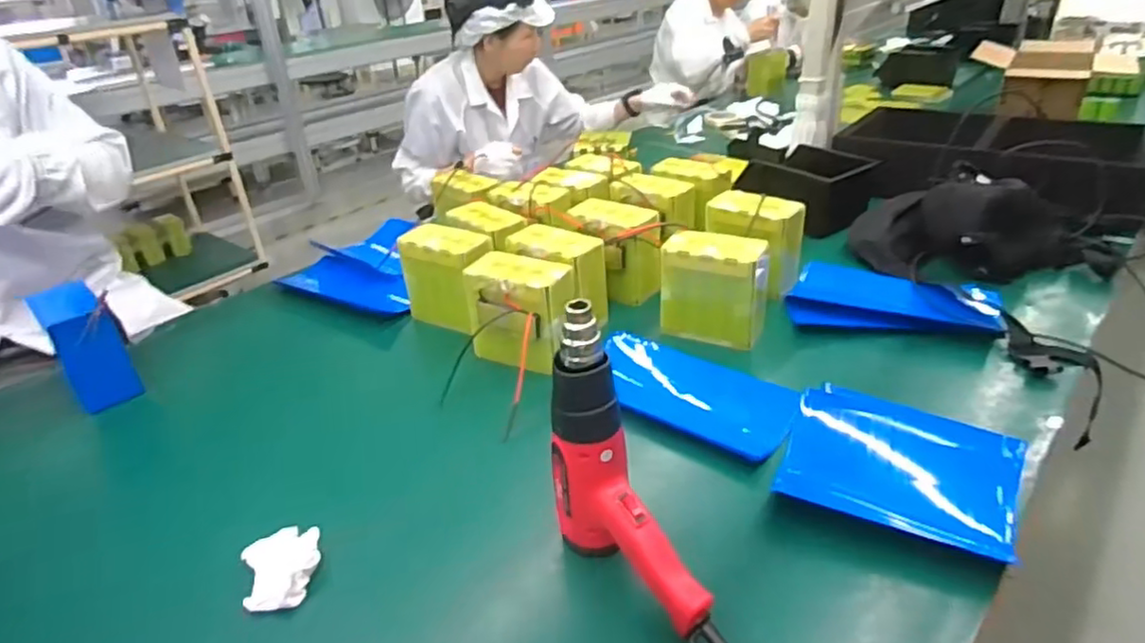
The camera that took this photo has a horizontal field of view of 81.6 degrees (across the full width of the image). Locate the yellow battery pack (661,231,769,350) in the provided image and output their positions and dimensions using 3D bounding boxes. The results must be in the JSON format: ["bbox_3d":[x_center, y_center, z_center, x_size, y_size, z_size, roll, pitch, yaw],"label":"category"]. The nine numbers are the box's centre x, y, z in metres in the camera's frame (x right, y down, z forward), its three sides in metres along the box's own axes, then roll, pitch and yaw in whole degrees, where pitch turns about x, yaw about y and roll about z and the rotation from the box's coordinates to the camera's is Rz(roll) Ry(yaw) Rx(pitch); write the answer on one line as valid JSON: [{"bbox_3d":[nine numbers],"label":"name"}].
[{"bbox_3d":[0.205,-0.047,0.968,0.148,0.147,0.068,9,33,20],"label":"yellow battery pack"}]

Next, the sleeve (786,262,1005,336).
[{"bbox_3d":[0.484,-0.034,1.010,0.283,0.034,0.164,8,32,19],"label":"sleeve"}]

